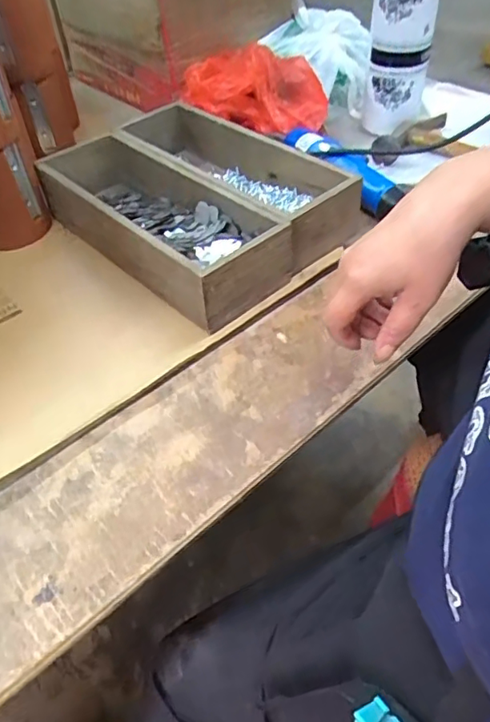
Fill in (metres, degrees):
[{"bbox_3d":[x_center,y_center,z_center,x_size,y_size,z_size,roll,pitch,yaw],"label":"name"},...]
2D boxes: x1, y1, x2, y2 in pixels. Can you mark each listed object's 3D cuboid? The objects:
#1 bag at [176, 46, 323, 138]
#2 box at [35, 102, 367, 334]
[{"bbox_3d":[0.016,-0.363,0.735,0.173,0.085,0.139,-9,47,-5],"label":"bag"},{"bbox_3d":[-0.057,-0.170,0.571,0.314,0.079,0.207,34,57,30],"label":"box"}]

